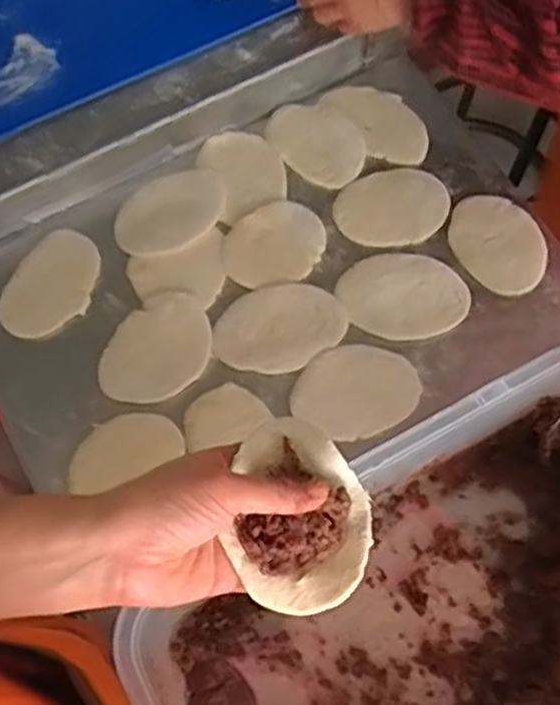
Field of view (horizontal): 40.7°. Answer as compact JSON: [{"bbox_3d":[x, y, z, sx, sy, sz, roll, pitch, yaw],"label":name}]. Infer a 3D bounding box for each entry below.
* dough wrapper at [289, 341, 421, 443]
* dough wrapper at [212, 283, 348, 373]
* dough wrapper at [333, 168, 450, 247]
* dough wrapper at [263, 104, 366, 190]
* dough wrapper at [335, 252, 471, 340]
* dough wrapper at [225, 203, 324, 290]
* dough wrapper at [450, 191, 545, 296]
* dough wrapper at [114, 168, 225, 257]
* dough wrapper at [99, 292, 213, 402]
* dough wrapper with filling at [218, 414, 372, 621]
[{"bbox_3d":[0.062,0.031,0.625,0.101,0.008,0.076,-20,71,-2],"label":"dough wrapper"},{"bbox_3d":[0.000,-0.021,0.645,0.112,0.008,0.074,-14,70,-5],"label":"dough wrapper"},{"bbox_3d":[0.101,-0.132,0.685,0.100,0.005,0.073,-4,75,3],"label":"dough wrapper"},{"bbox_3d":[0.036,-0.199,0.709,0.096,0.012,0.076,38,74,13],"label":"dough wrapper"},{"bbox_3d":[0.107,-0.051,0.655,0.109,0.009,0.077,2,69,1],"label":"dough wrapper"},{"bbox_3d":[-0.004,-0.095,0.670,0.094,0.006,0.074,-32,73,-12],"label":"dough wrapper"},{"bbox_3d":[0.194,-0.098,0.668,0.073,0.009,0.096,-32,75,0],"label":"dough wrapper"},{"bbox_3d":[-0.099,-0.127,0.679,0.106,0.008,0.073,-37,74,-13],"label":"dough wrapper"},{"bbox_3d":[-0.101,-0.002,0.632,0.079,0.005,0.101,24,73,6],"label":"dough wrapper"},{"bbox_3d":[0.012,0.085,0.395,0.069,0.022,0.096,2,69,1],"label":"dough wrapper with filling"}]

